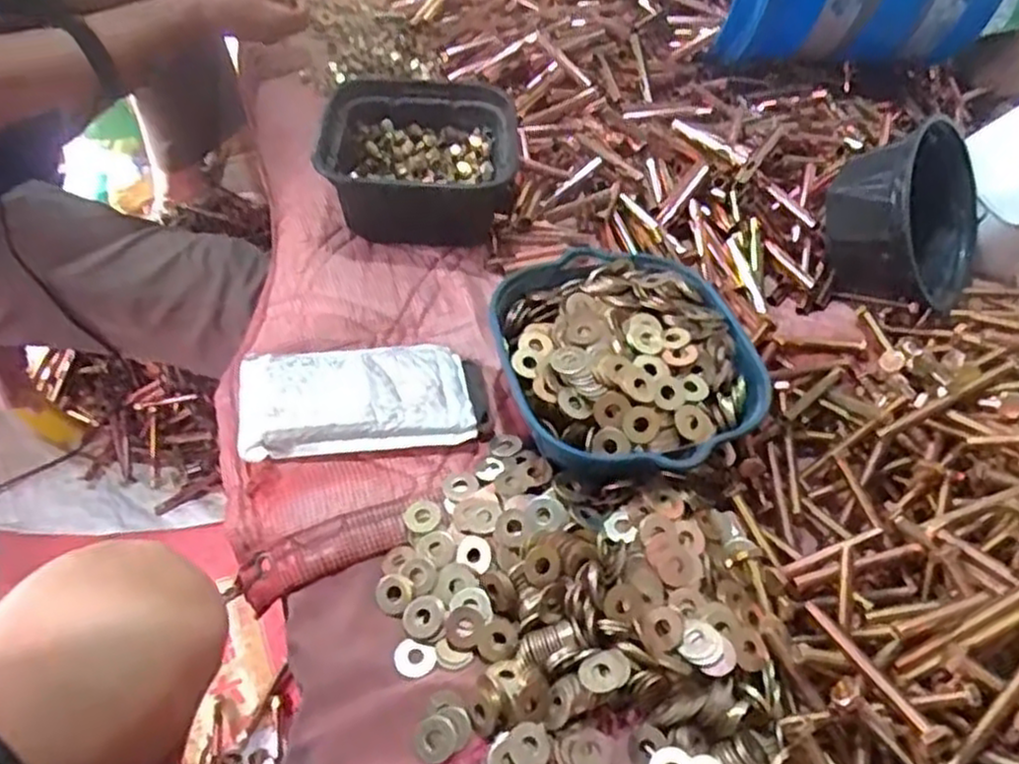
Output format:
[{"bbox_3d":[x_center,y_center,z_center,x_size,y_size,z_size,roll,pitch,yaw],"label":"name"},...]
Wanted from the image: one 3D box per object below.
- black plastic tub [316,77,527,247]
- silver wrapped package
[{"bbox_3d":[-0.080,-0.205,0.690,0.172,0.066,0.160,1,50,-6],"label":"black plastic tub"},{"bbox_3d":[-0.111,0.009,0.556,0.162,0.027,0.093,-7,51,-12],"label":"silver wrapped package"}]

